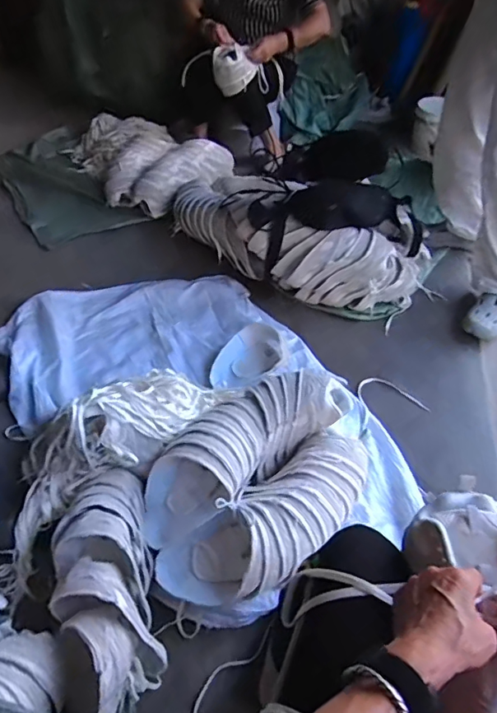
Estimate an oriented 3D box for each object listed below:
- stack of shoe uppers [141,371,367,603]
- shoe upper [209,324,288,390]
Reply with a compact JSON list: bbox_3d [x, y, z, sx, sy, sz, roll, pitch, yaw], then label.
[{"bbox_3d":[0.022,0.243,1.016,0.503,0.177,0.335,-31,54,-26],"label":"stack of shoe uppers"},{"bbox_3d":[-0.007,-0.002,1.289,0.212,0.067,0.135,-17,49,-15],"label":"shoe upper"}]

